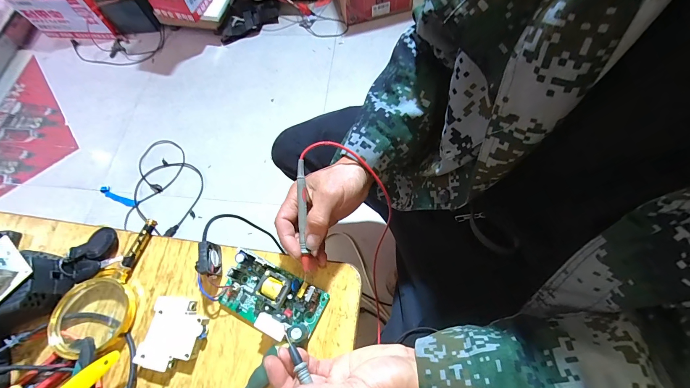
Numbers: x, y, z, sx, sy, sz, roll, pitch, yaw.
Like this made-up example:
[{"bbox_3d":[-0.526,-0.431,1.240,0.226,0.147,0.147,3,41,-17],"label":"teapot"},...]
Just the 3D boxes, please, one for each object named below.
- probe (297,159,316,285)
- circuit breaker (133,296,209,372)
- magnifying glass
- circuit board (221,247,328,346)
[{"bbox_3d":[-0.047,0.029,0.333,0.010,0.011,0.137,-4,87,1],"label":"probe"},{"bbox_3d":[-0.202,0.167,0.346,0.068,0.018,0.075,10,68,10],"label":"circuit breaker"},{"bbox_3d":[-0.297,0.110,0.368,0.084,0.041,0.169,16,70,10],"label":"magnifying glass"},{"bbox_3d":[-0.087,0.123,0.345,0.120,0.034,0.069,23,70,15],"label":"circuit board"}]

